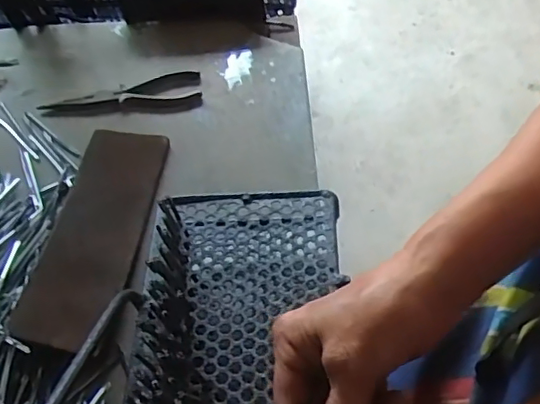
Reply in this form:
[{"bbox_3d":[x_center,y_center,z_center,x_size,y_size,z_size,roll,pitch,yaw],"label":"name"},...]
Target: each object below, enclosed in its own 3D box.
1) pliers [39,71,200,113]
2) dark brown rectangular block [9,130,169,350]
[{"bbox_3d":[-0.175,-0.124,0.662,0.186,0.010,0.060,-7,52,1],"label":"pliers"},{"bbox_3d":[-0.165,0.022,0.543,0.083,0.009,0.244,12,52,-5],"label":"dark brown rectangular block"}]

